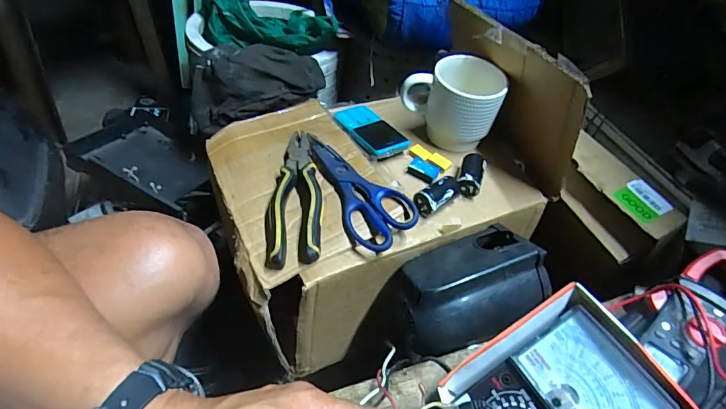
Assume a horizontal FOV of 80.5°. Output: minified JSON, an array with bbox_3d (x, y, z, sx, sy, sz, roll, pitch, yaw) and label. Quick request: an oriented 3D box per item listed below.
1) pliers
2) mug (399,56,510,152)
[{"bbox_3d":[-0.076,-0.015,0.489,0.060,0.024,0.192,4,46,-7],"label":"pliers"},{"bbox_3d":[0.118,-0.131,0.566,0.119,0.097,0.080,26,48,18],"label":"mug"}]

